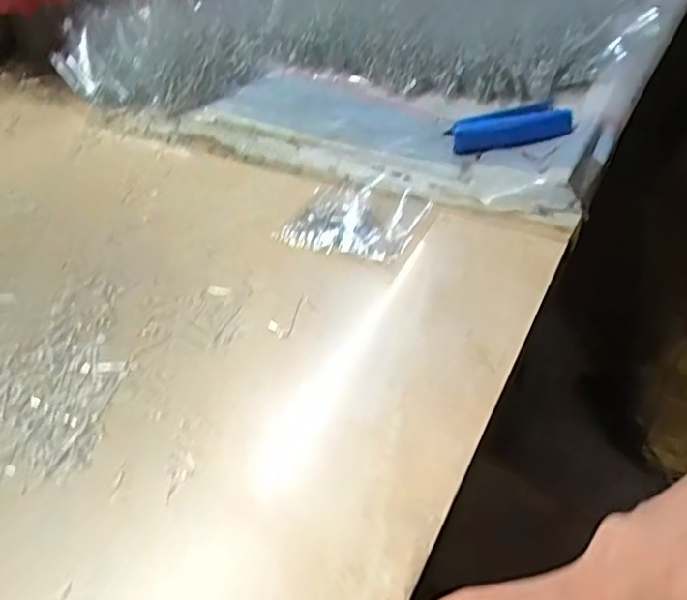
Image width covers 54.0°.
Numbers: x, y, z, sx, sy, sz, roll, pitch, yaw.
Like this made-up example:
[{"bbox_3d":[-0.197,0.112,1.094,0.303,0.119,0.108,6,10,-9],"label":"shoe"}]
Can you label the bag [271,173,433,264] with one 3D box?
[{"bbox_3d":[0.012,-0.068,0.515,0.096,0.013,0.099,16,48,19],"label":"bag"}]

